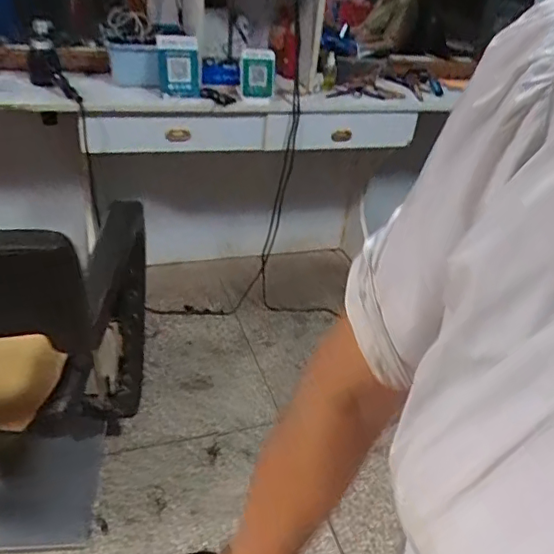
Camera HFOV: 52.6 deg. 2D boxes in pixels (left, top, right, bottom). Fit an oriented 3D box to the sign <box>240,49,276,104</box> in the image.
[{"bbox_3d":[-0.061,-0.632,1.762,0.032,0.161,0.149,10,16,43],"label":"sign"}]

